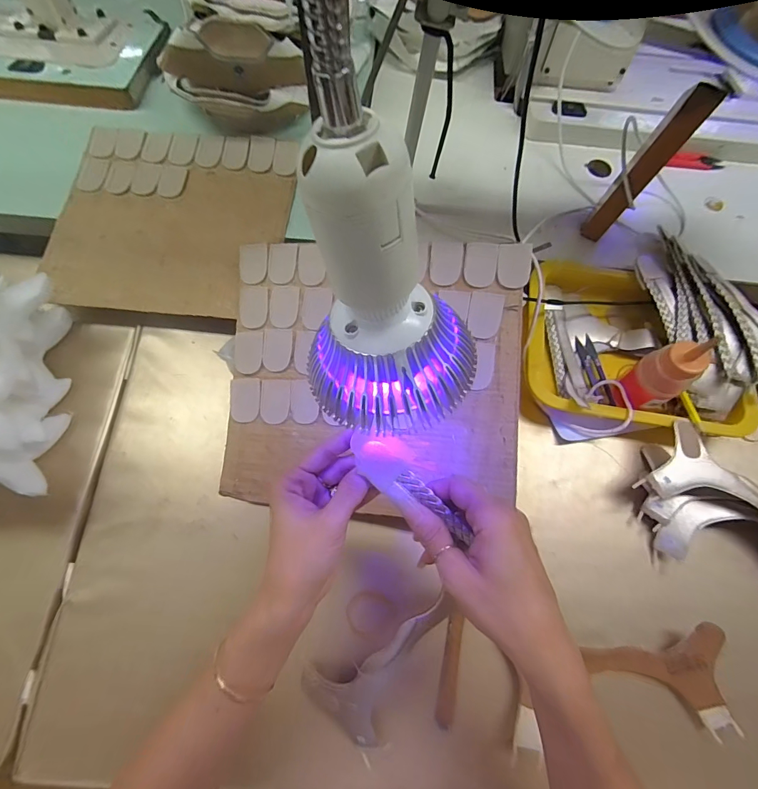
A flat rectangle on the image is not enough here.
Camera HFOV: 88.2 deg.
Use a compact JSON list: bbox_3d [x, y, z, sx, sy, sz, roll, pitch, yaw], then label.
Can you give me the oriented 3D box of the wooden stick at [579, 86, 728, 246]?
[{"bbox_3d":[0.280,-0.235,0.430,0.029,0.193,0.019,40,74,11],"label":"wooden stick"}]

